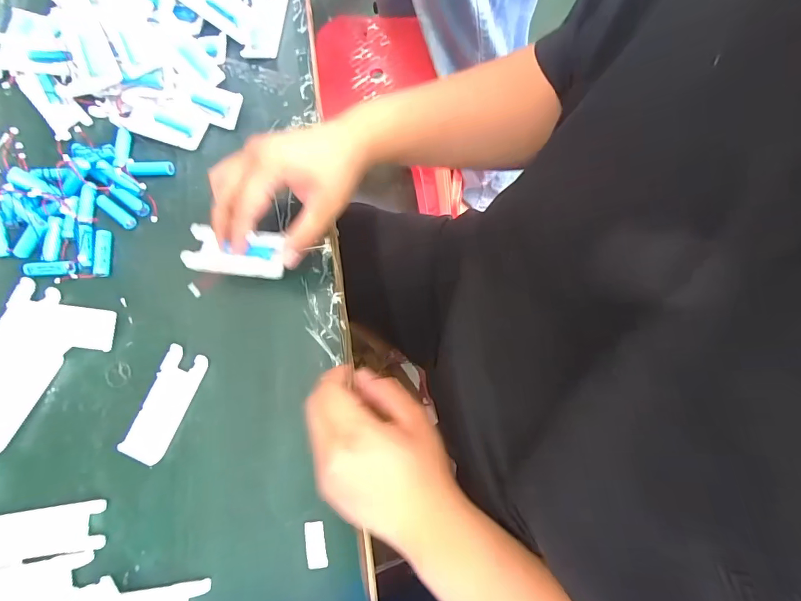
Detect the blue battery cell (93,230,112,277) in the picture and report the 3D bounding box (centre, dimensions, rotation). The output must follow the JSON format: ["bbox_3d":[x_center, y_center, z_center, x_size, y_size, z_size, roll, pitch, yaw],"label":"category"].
[{"bbox_3d":[-0.314,-0.050,0.427,0.015,0.012,0.050,-6,74,1],"label":"blue battery cell"}]

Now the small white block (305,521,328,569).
[{"bbox_3d":[-0.072,0.207,0.343,0.017,0.004,0.035,-11,74,-1],"label":"small white block"}]

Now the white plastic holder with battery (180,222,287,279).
[{"bbox_3d":[-0.156,-0.048,0.382,0.105,0.012,0.044,7,74,12],"label":"white plastic holder with battery"}]

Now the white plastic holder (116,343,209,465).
[{"bbox_3d":[-0.222,0.098,0.384,0.041,0.012,0.103,21,76,8],"label":"white plastic holder"}]

